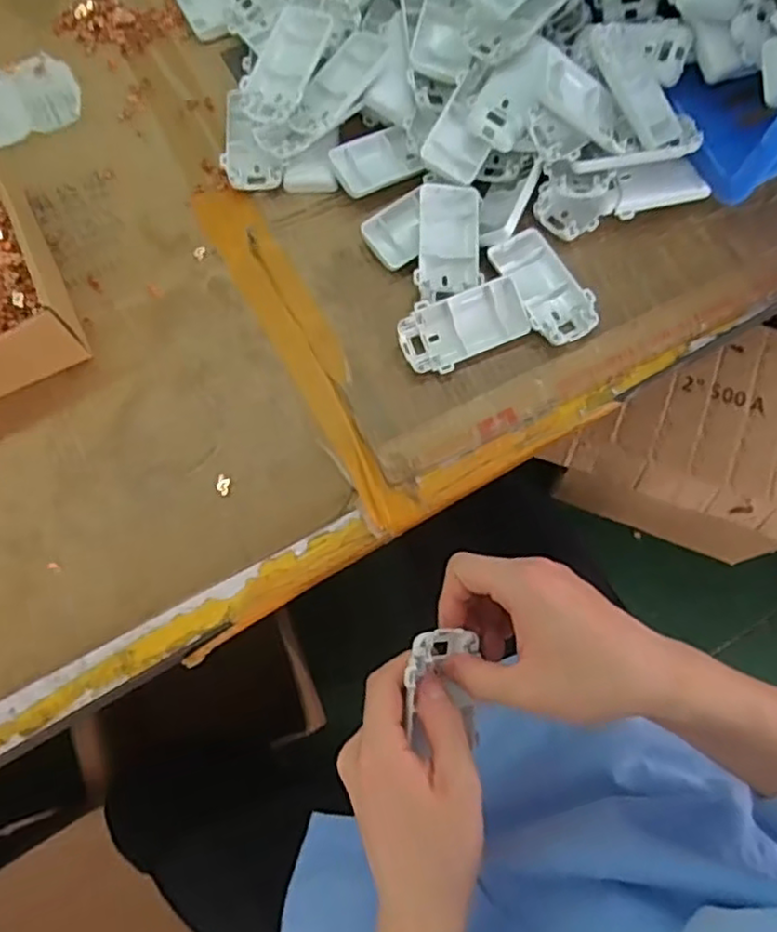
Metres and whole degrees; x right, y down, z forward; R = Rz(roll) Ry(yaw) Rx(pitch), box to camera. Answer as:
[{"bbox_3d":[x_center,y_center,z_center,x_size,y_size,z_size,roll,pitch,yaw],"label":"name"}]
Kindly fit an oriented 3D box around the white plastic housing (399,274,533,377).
[{"bbox_3d":[0.055,-0.102,0.500,0.093,0.019,0.048,-20,75,-5],"label":"white plastic housing"}]

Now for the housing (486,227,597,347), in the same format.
[{"bbox_3d":[0.117,-0.136,0.518,0.048,0.015,0.095,-27,76,-7],"label":"housing"}]

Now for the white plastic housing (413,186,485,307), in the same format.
[{"bbox_3d":[0.045,-0.169,0.516,0.048,0.012,0.086,-2,91,-7],"label":"white plastic housing"}]

